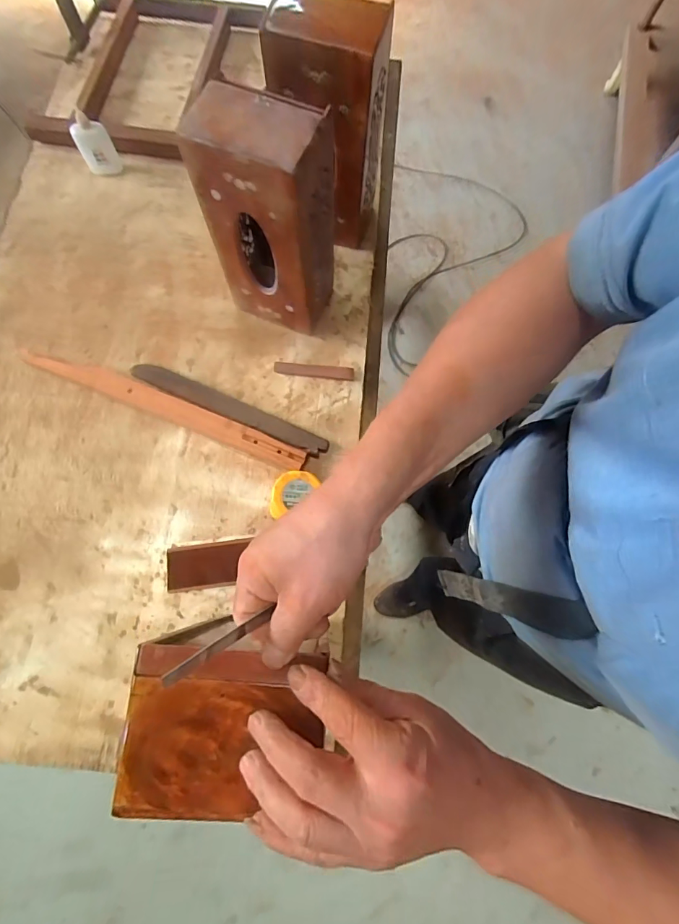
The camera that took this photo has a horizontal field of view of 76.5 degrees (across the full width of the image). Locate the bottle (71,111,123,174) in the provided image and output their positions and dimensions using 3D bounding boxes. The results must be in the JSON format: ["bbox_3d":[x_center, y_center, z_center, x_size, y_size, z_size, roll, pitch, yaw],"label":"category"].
[{"bbox_3d":[-0.382,-0.495,0.672,0.050,0.085,0.022,-29,77,-8],"label":"bottle"}]

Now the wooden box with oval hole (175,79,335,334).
[{"bbox_3d":[-0.079,-0.281,0.525,0.130,0.267,0.092,18,75,4],"label":"wooden box with oval hole"}]

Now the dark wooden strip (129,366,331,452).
[{"bbox_3d":[-0.155,-0.077,0.601,0.293,0.004,0.036,24,57,5],"label":"dark wooden strip"}]

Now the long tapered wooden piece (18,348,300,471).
[{"bbox_3d":[-0.237,-0.076,0.585,0.402,0.025,0.037,23,76,6],"label":"long tapered wooden piece"}]

